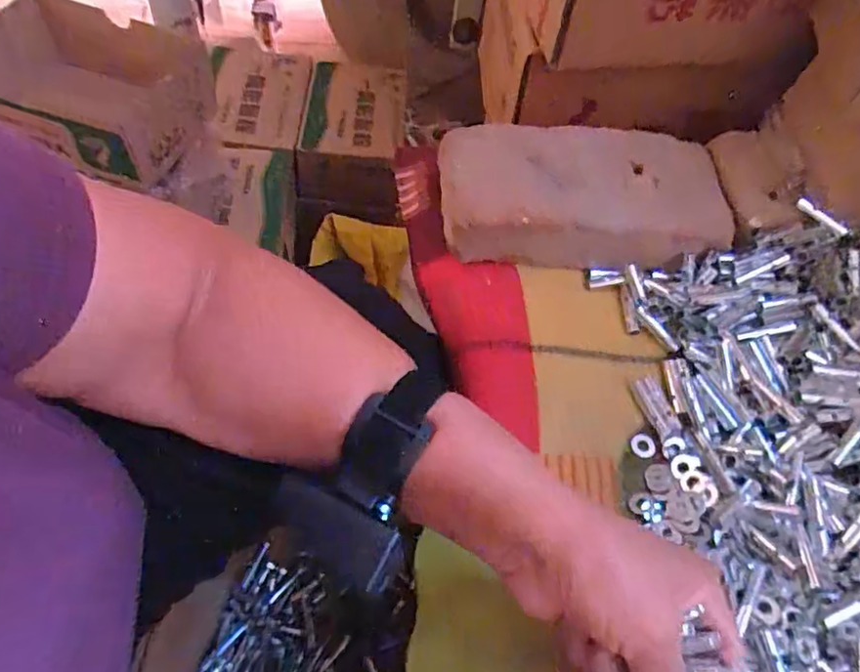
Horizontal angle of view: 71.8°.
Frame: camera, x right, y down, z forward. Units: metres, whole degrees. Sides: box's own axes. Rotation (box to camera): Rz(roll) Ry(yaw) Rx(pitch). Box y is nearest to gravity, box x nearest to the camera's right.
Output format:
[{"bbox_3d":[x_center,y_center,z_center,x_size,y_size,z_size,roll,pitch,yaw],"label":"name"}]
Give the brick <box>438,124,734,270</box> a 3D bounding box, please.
[{"bbox_3d":[0.123,-0.116,0.479,0.228,0.054,0.112,2,59,-5],"label":"brick"}]

